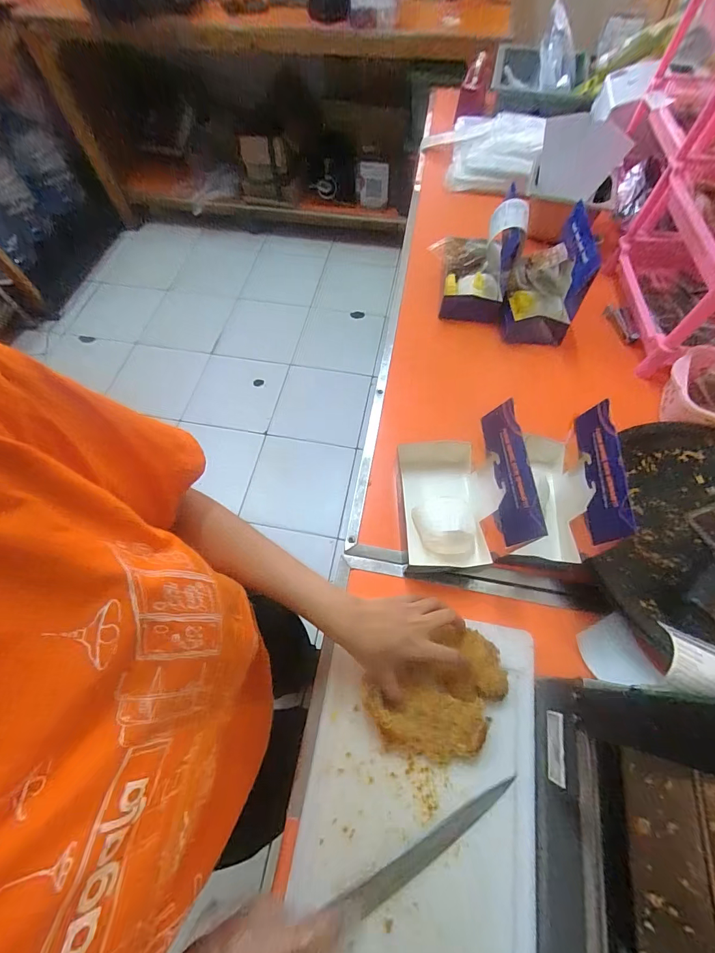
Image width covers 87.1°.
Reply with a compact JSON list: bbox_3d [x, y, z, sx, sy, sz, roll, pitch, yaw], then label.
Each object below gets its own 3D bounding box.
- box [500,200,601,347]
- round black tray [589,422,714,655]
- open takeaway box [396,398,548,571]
[{"bbox_3d":[0.352,-0.360,0.709,0.129,0.153,0.162,19,66,9],"label":"box"},{"bbox_3d":[0.497,0.084,0.496,0.316,0.056,0.347,21,61,11],"label":"round black tray"},{"bbox_3d":[0.128,0.019,0.501,0.133,0.154,0.192,-1,64,0],"label":"open takeaway box"}]

